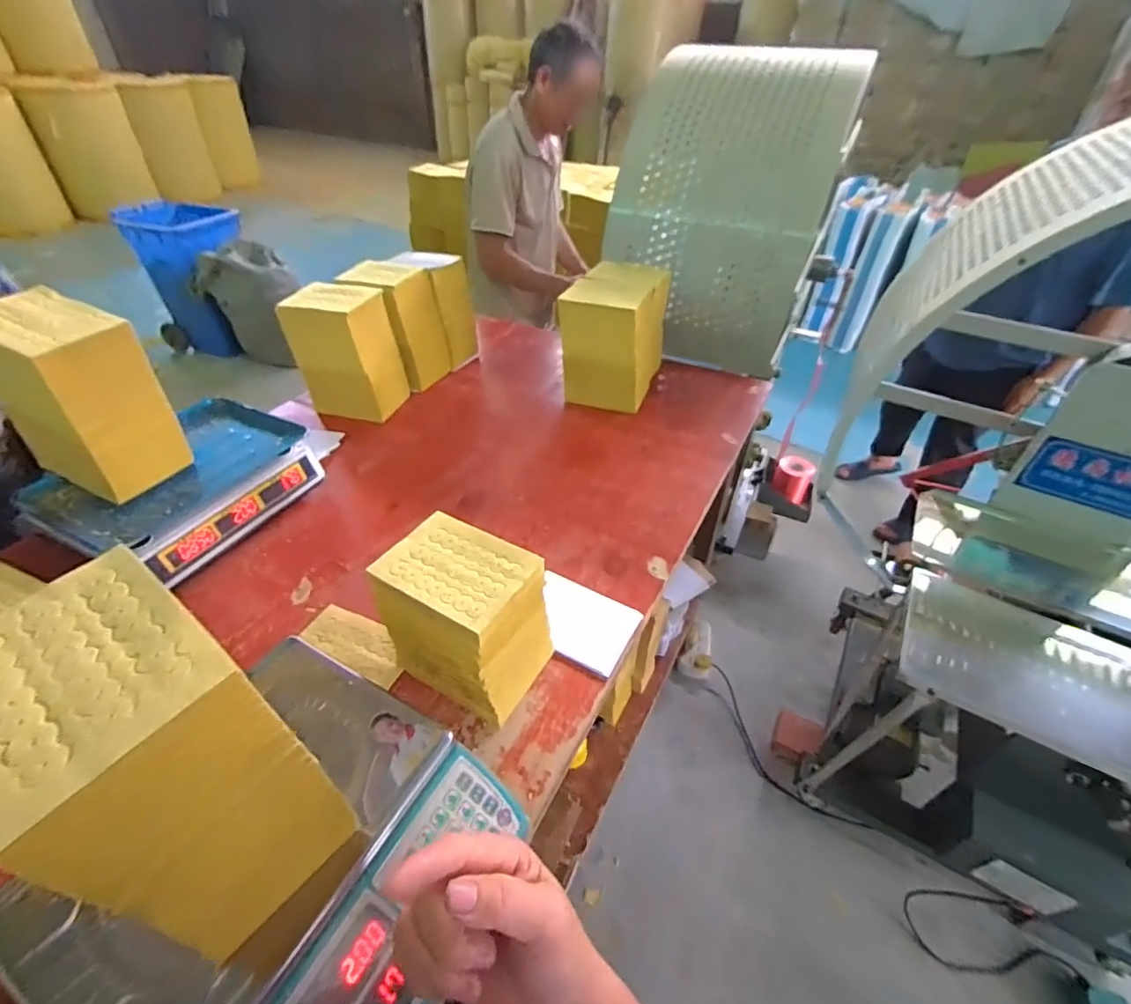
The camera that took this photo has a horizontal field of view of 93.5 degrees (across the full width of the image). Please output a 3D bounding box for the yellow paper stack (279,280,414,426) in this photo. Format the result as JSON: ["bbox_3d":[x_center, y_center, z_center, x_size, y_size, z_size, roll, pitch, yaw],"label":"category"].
[{"bbox_3d":[-0.436,-0.296,1.071,0.177,0.224,0.123,10,41,9],"label":"yellow paper stack"}]

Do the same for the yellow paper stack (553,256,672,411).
[{"bbox_3d":[0.111,-0.358,1.158,0.179,0.235,0.237,18,43,17],"label":"yellow paper stack"}]

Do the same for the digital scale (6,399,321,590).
[{"bbox_3d":[-0.586,-0.019,0.832,0.233,0.106,0.336,19,43,18],"label":"digital scale"}]

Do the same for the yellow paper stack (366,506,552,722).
[{"bbox_3d":[-0.118,0.135,0.630,0.174,0.161,0.122,23,45,21],"label":"yellow paper stack"}]

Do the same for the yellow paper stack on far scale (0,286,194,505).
[{"bbox_3d":[-0.651,-0.141,0.721,0.163,0.230,0.131,19,44,18],"label":"yellow paper stack on far scale"}]

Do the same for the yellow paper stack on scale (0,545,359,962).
[{"bbox_3d":[-0.274,0.178,0.366,0.172,0.214,0.115,26,46,25],"label":"yellow paper stack on scale"}]

